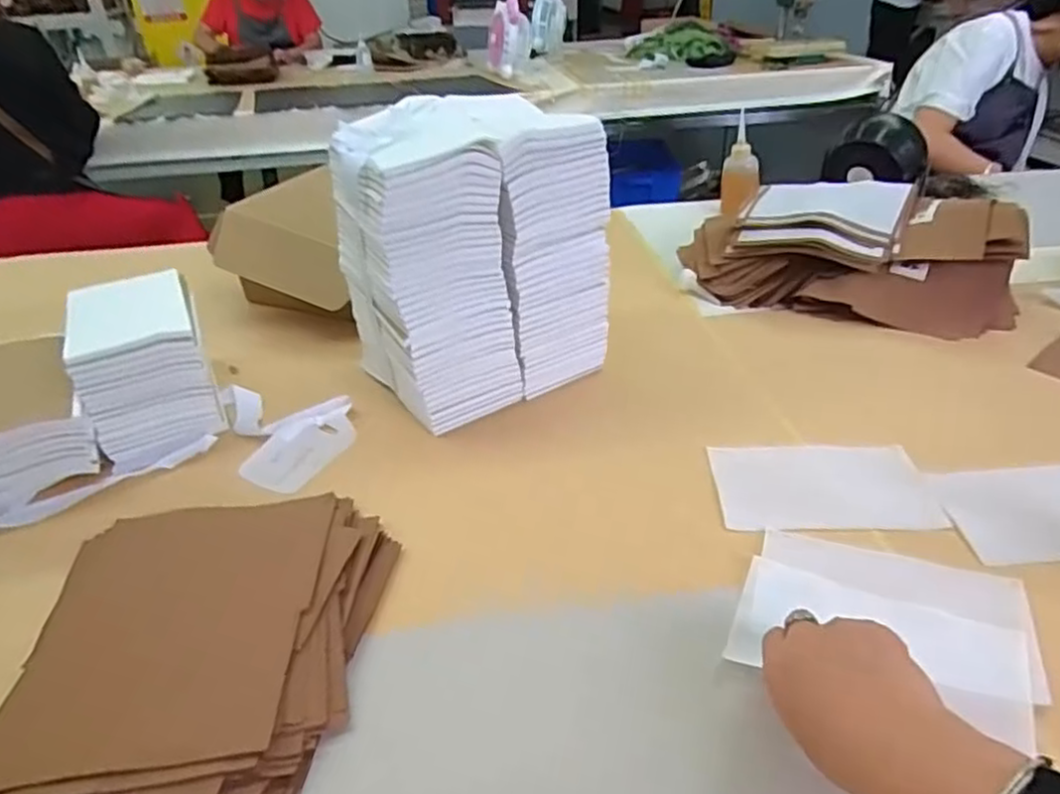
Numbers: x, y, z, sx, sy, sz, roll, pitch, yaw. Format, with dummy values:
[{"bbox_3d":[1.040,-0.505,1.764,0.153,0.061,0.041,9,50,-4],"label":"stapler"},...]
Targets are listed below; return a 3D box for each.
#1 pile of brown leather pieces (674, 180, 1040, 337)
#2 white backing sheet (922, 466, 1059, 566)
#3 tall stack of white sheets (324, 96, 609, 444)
[{"bbox_3d":[0.399,-0.192,0.891,0.407,0.121,0.169,16,38,25],"label":"pile of brown leather pieces"},{"bbox_3d":[0.423,0.091,0.553,0.162,0.007,0.110,-6,32,12],"label":"white backing sheet"},{"bbox_3d":[-0.054,-0.141,0.718,0.225,0.280,0.147,-20,38,-25],"label":"tall stack of white sheets"}]

